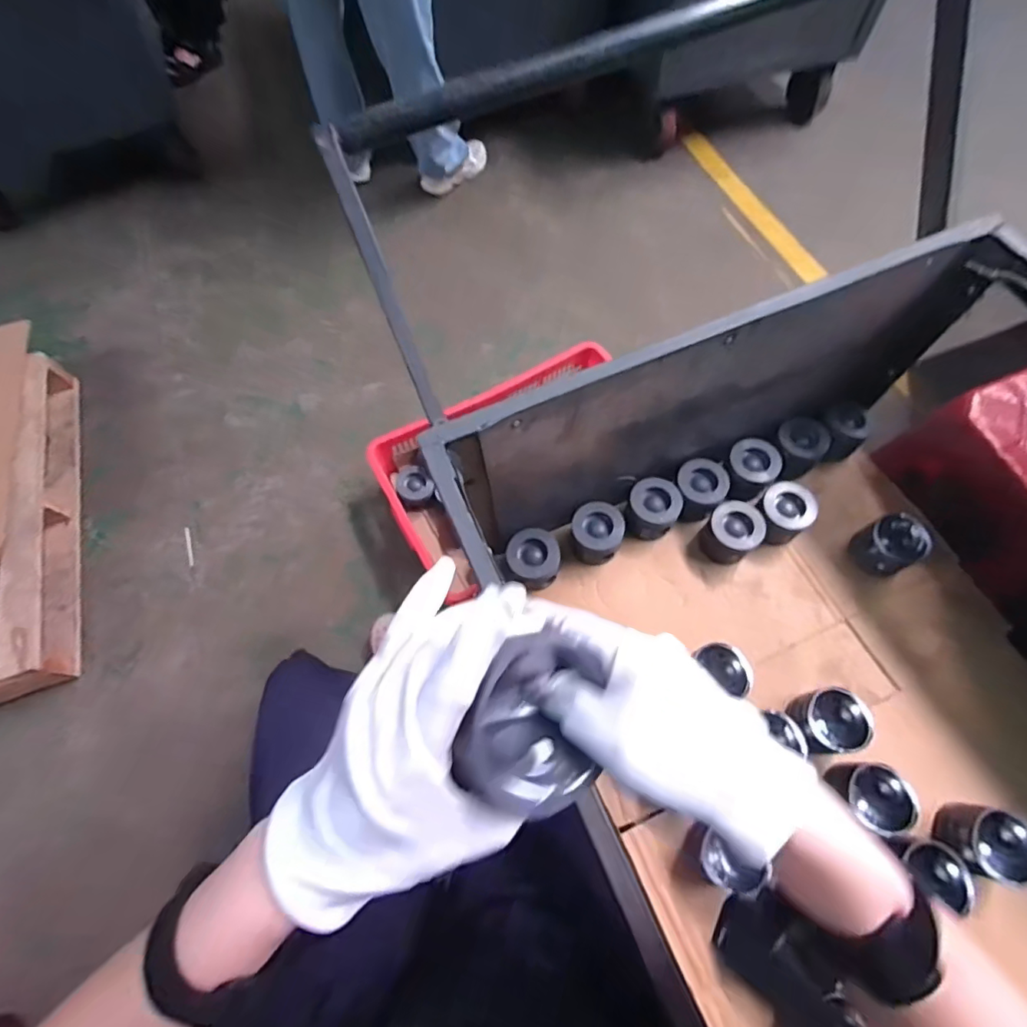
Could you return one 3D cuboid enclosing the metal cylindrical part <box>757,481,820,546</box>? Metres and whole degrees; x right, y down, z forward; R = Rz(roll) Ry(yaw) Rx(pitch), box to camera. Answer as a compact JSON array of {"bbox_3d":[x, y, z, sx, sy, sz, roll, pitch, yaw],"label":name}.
[{"bbox_3d":[0.456,0.004,0.906,0.086,0.071,0.090,36,72,16],"label":"metal cylindrical part"}]

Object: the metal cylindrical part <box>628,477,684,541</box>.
[{"bbox_3d":[0.239,-0.008,0.917,0.082,0.074,0.080,-1,66,1],"label":"metal cylindrical part"}]

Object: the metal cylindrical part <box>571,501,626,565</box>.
[{"bbox_3d":[0.139,0.036,0.902,0.082,0.072,0.089,-1,66,1],"label":"metal cylindrical part"}]

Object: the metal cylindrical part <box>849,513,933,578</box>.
[{"bbox_3d":[0.626,0.053,0.890,0.086,0.081,0.085,-31,69,-12],"label":"metal cylindrical part"}]

